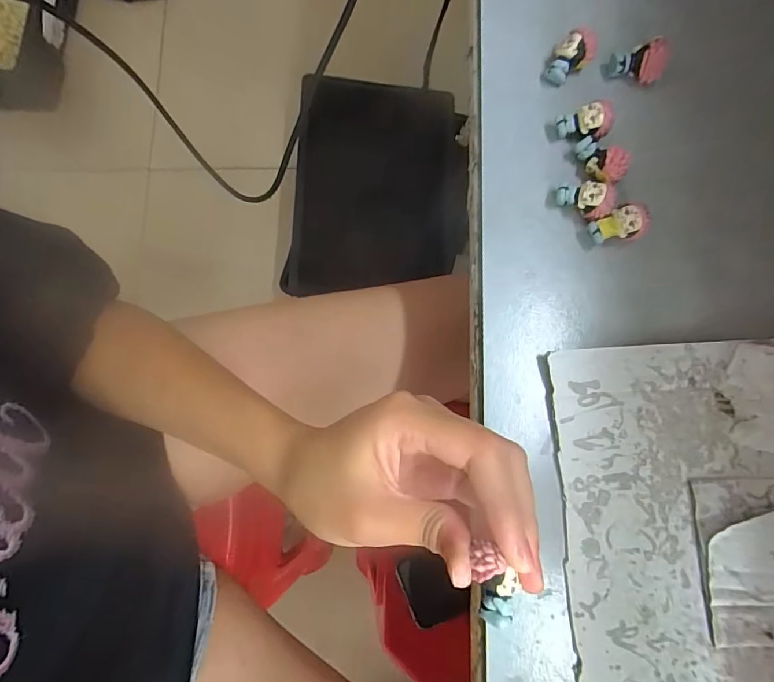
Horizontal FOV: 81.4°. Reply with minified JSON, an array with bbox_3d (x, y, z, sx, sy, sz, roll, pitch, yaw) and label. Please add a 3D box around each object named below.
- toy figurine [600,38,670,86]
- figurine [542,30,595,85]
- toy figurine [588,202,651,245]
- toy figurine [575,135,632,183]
[{"bbox_3d":[0.142,-0.158,0.255,0.030,0.018,0.015,5,80,1],"label":"toy figurine"},{"bbox_3d":[0.105,-0.160,0.256,0.022,0.024,0.022,27,81,5],"label":"figurine"},{"bbox_3d":[0.124,-0.060,0.242,0.025,0.022,0.019,-26,81,-5],"label":"toy figurine"},{"bbox_3d":[0.116,-0.099,0.246,0.014,0.022,0.030,-35,81,-6],"label":"toy figurine"}]

